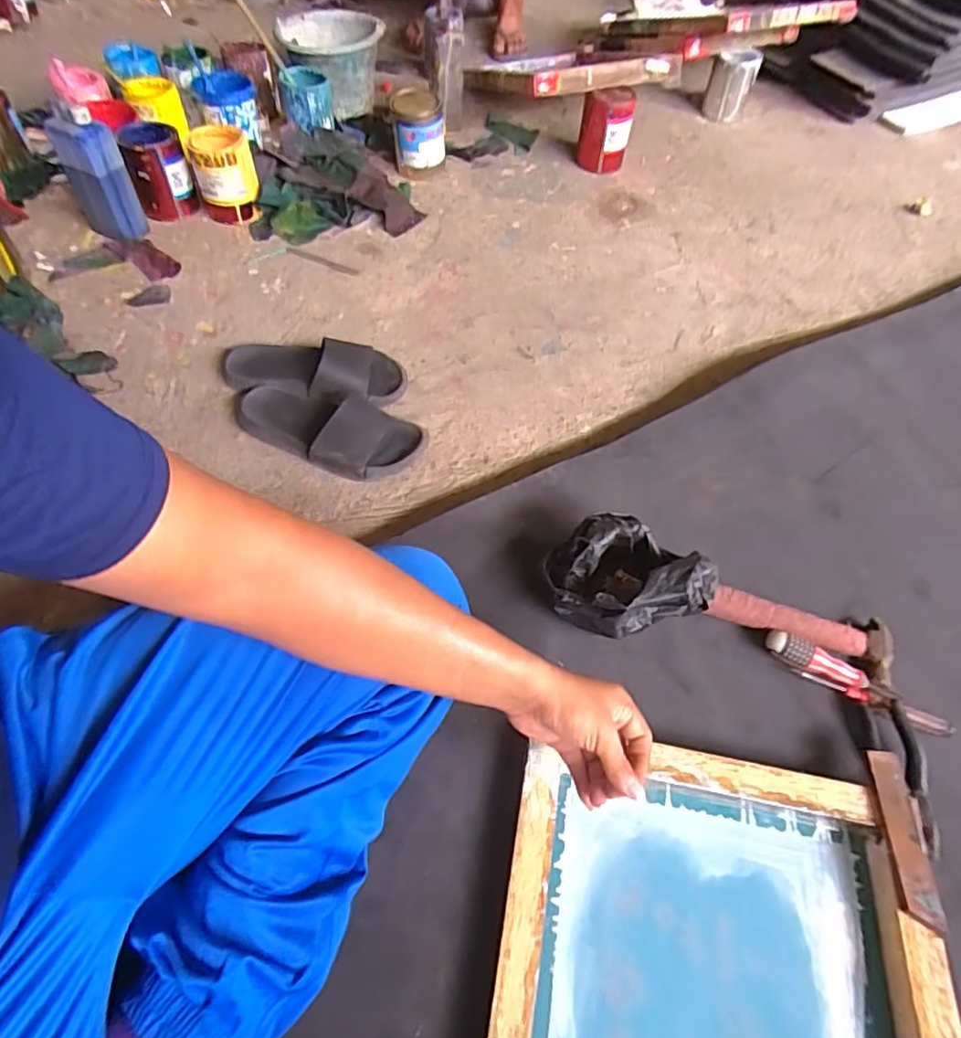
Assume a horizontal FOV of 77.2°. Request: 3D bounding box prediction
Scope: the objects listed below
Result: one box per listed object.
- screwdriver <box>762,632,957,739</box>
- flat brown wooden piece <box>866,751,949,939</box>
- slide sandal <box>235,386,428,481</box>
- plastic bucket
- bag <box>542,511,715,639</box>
[{"bbox_3d":[0.425,0.189,0.686,0.205,0.038,0.036,26,59,17],"label":"screwdriver"},{"bbox_3d":[0.405,0.303,0.576,0.034,0.010,0.152,5,57,3],"label":"flat brown wooden piece"},{"bbox_3d":[-0.220,-0.130,0.887,0.273,0.077,0.119,9,56,6],"label":"slide sandal"},{"bbox_3d":[-0.312,-0.988,1.302,0.225,0.132,0.235,1,56,-2],"label":"plastic bucket"},{"bbox_3d":[0.169,0.067,0.711,0.180,0.120,0.133,-10,56,-7],"label":"bag"}]

